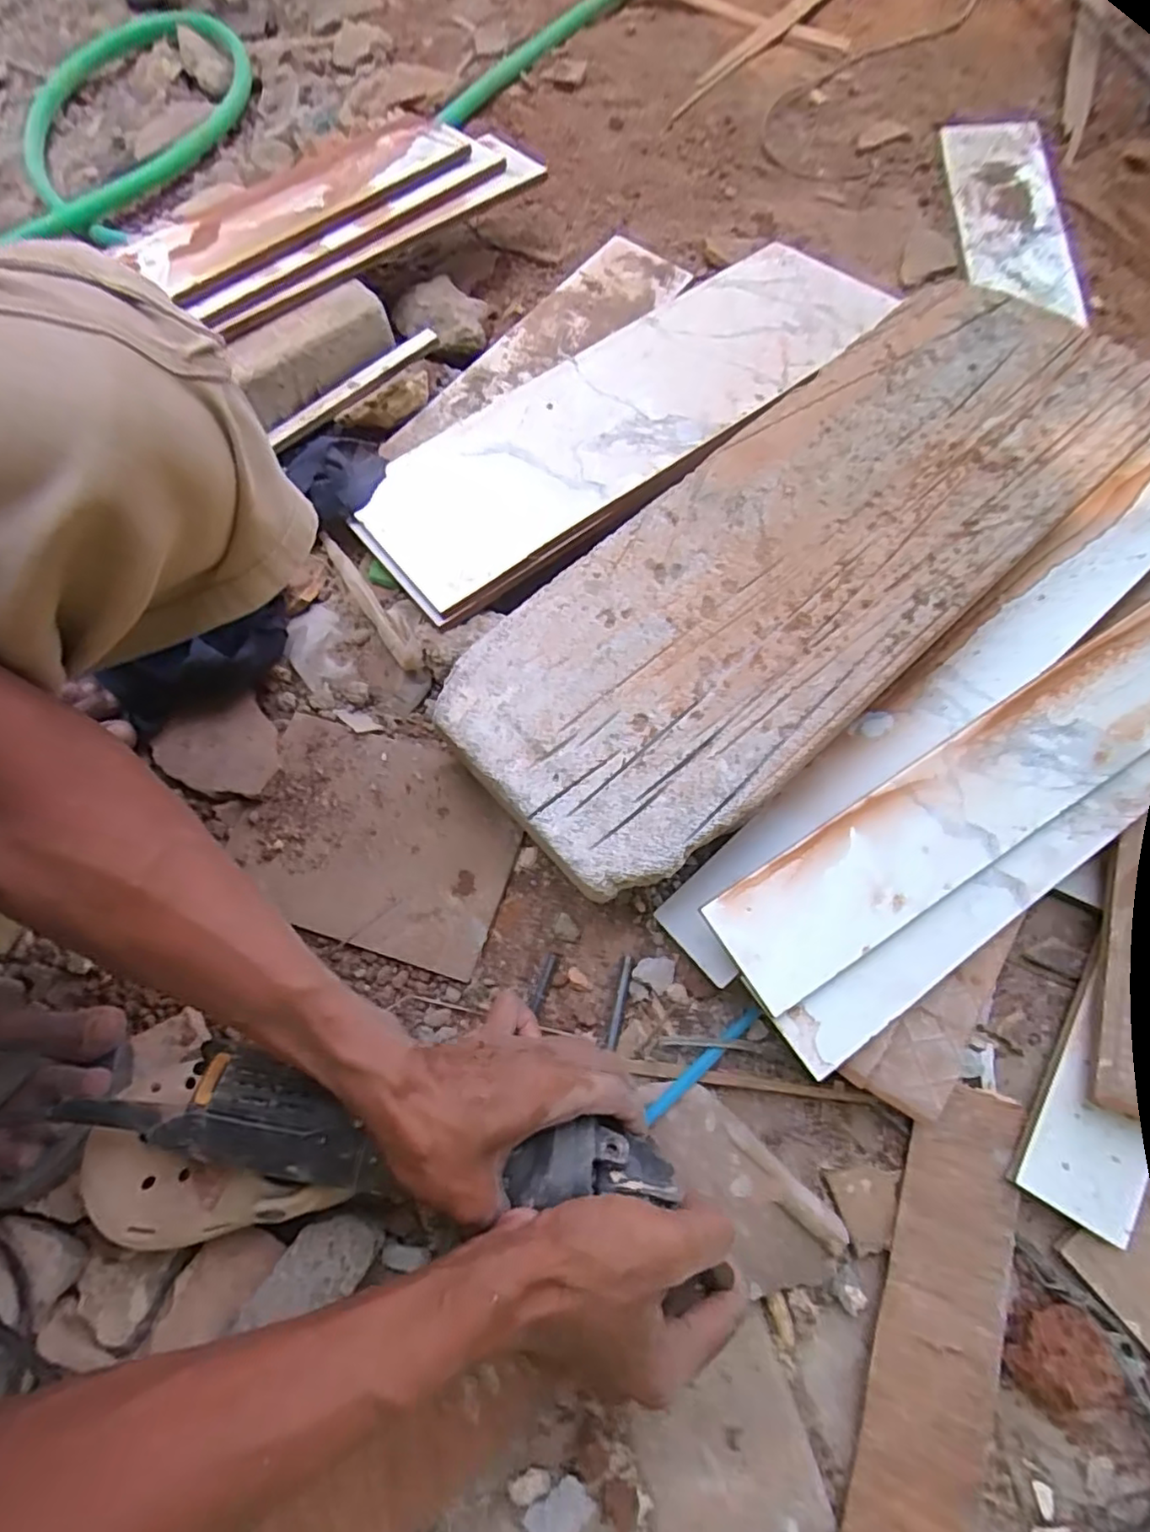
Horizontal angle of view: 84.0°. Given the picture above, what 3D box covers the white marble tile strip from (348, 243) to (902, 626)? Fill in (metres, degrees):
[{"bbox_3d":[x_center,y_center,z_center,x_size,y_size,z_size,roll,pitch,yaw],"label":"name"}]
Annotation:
[{"bbox_3d":[0.040,-0.313,0.547,0.493,0.012,0.180,-37,65,-10],"label":"white marble tile strip"}]

